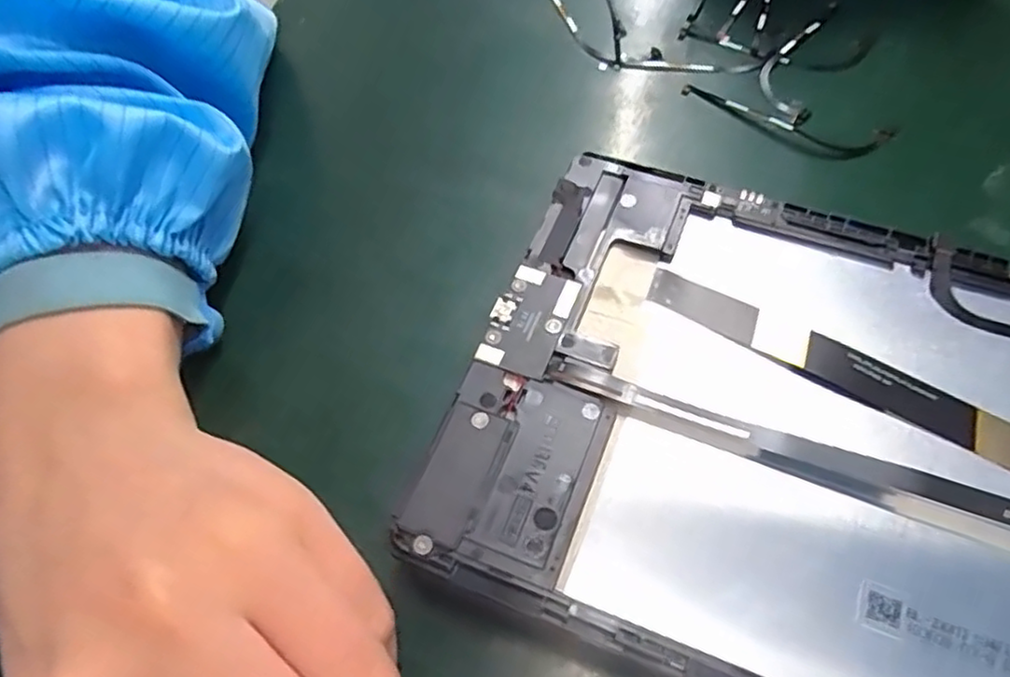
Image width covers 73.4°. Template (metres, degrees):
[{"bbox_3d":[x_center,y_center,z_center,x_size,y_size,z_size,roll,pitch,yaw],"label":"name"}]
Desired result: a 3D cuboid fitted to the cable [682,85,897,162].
[{"bbox_3d":[0.115,-0.089,0.284,0.085,0.007,0.023,20,61,14],"label":"cable"}]

